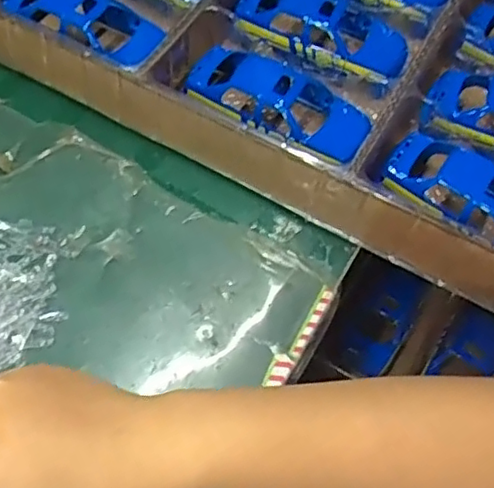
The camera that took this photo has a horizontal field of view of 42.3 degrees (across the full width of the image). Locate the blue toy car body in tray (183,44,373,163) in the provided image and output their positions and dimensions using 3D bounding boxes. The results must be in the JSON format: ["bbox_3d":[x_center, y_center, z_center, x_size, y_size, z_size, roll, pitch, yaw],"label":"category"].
[{"bbox_3d":[0.023,-0.098,0.418,0.127,0.027,0.055,29,62,13],"label":"blue toy car body in tray"}]

